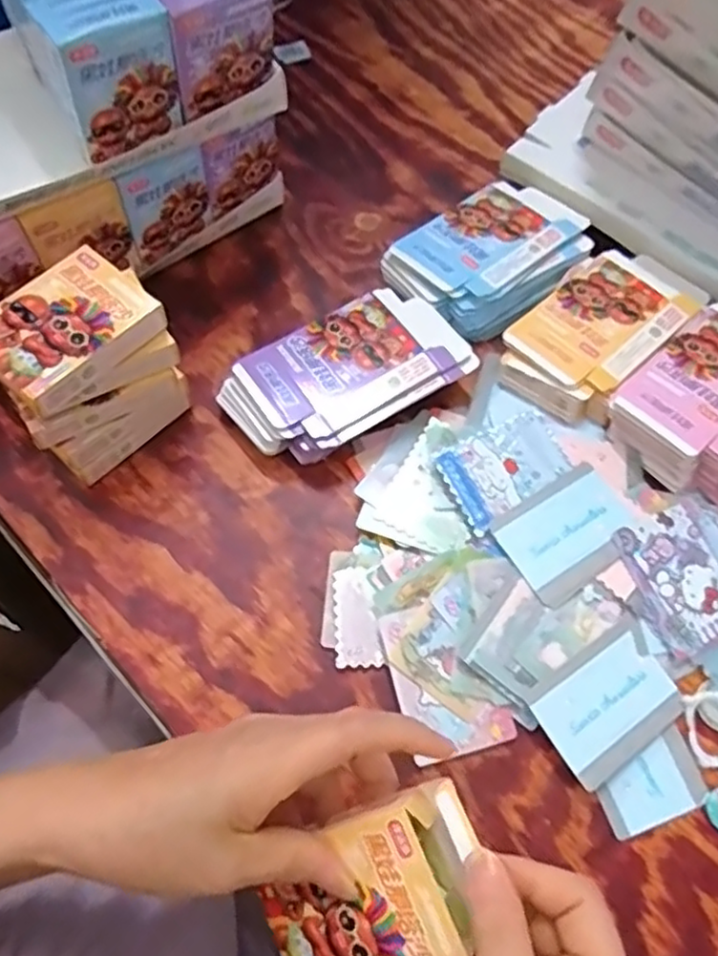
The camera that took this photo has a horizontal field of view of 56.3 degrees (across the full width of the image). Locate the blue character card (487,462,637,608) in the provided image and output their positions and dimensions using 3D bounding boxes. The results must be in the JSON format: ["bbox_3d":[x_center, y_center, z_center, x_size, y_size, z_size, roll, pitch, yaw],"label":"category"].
[{"bbox_3d":[0.137,0.035,0.437,0.087,0.004,0.062,-33,75,-15],"label":"blue character card"}]

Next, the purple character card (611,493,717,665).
[{"bbox_3d":[0.217,0.063,0.437,0.082,0.007,0.088,-23,76,-14],"label":"purple character card"}]

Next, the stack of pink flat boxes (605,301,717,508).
[{"bbox_3d":[0.254,-0.059,0.473,0.150,0.036,0.101,-42,73,-17],"label":"stack of pink flat boxes"}]

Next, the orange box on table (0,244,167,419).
[{"bbox_3d":[-0.168,-0.087,0.386,0.065,0.024,0.093,38,71,14],"label":"orange box on table"}]

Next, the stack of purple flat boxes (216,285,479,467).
[{"bbox_3d":[-0.010,-0.071,0.477,0.166,0.039,0.096,-29,70,-13],"label":"stack of purple flat boxes"}]

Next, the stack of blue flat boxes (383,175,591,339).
[{"bbox_3d":[0.103,-0.171,0.527,0.154,0.041,0.102,-38,72,-16],"label":"stack of blue flat boxes"}]

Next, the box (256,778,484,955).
[{"bbox_3d":[0.006,0.185,0.296,0.108,0.015,0.066,-31,75,16],"label":"box"}]

